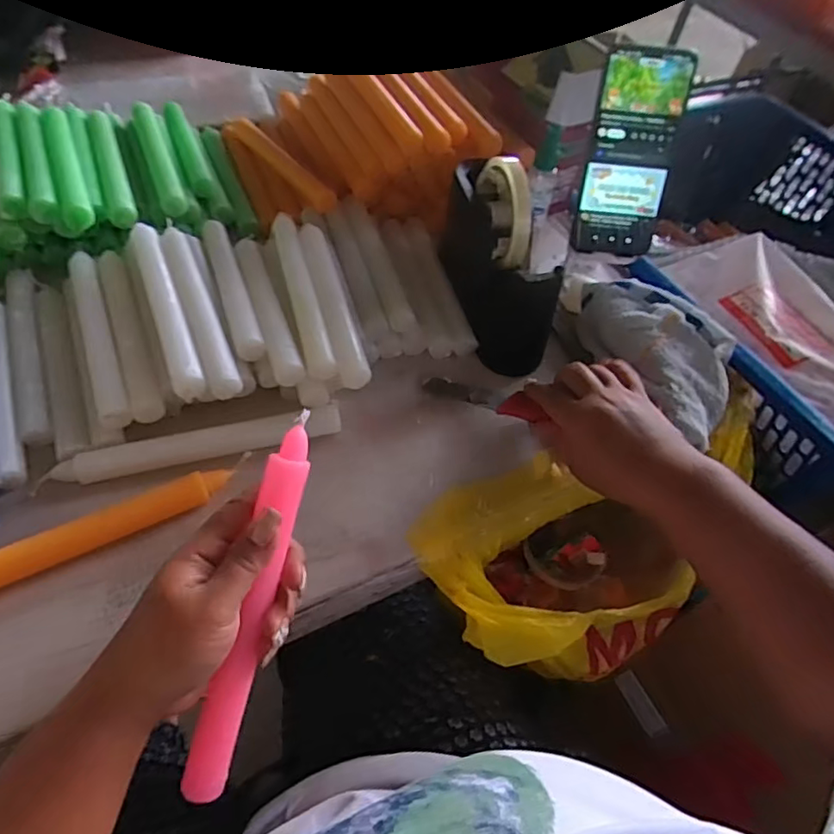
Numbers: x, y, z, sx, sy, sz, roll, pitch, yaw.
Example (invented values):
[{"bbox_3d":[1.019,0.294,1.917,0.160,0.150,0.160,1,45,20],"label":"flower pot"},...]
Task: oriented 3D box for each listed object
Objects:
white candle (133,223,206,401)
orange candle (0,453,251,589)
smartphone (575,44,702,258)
[{"bbox_3d":[-0.205,-0.094,0.475,0.021,0.024,0.204,-18,56,-18],"label":"white candle"},{"bbox_3d":[-0.219,0.077,0.383,0.215,0.020,0.019,-22,58,-21],"label":"orange candle"},{"bbox_3d":[0.183,-0.224,0.505,0.074,0.161,0.009,6,26,-2],"label":"smartphone"}]

